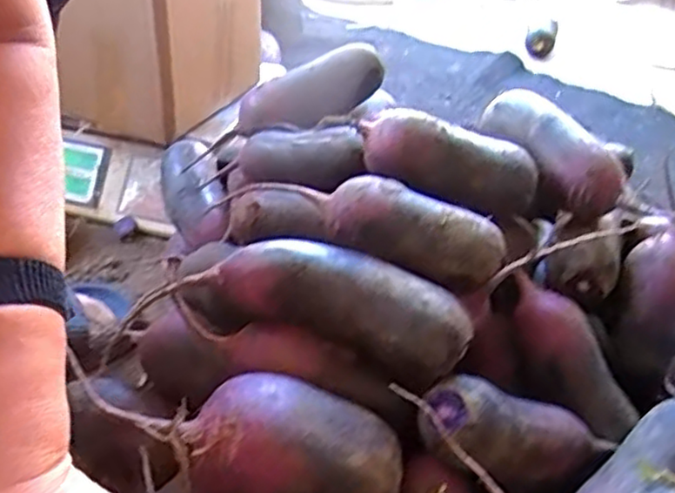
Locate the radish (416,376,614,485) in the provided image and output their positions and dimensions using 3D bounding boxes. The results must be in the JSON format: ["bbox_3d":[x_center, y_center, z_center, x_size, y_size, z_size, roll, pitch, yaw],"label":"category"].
[{"bbox_3d":[0.118,0.124,0.438,0.139,0.048,0.042,18,31,-20],"label":"radish"}]

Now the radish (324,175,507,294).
[{"bbox_3d":[0.049,-0.009,0.459,0.122,0.044,0.046,14,38,15],"label":"radish"}]

